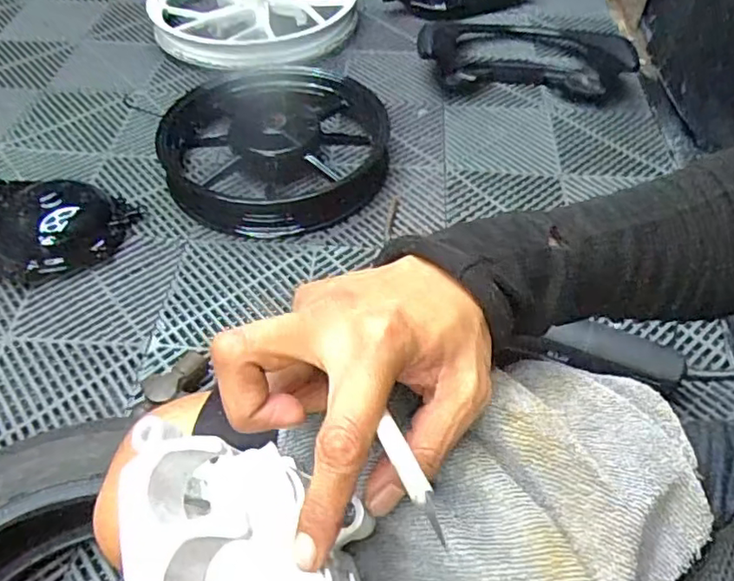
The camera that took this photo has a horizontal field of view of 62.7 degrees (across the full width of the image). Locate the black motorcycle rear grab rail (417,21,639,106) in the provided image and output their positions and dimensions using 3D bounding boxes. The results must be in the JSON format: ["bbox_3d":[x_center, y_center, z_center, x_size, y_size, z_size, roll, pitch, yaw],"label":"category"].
[{"bbox_3d":[0.305,-0.502,1.207,0.397,0.107,0.294,2,48,2],"label":"black motorcycle rear grab rail"}]

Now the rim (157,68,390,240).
[{"bbox_3d":[-0.144,-0.231,0.981,0.370,0.083,0.318,-6,48,-6],"label":"rim"}]

